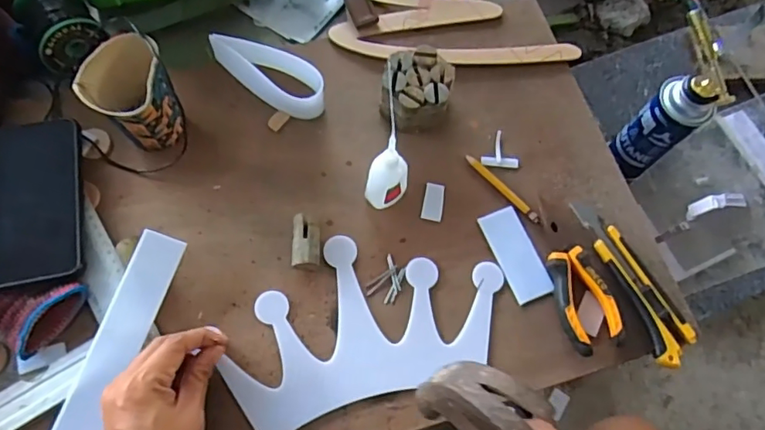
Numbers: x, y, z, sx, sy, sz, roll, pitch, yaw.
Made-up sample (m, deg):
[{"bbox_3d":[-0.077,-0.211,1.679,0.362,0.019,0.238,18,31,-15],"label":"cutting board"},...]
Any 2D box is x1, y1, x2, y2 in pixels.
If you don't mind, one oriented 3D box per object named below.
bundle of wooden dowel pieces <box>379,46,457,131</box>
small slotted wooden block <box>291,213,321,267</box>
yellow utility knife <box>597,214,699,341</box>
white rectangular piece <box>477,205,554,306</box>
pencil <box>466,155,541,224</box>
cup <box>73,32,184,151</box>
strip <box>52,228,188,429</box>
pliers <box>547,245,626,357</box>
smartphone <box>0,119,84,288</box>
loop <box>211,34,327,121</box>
[{"bbox_3d":[0.035,-0.128,0.555,0.070,0.050,0.076,5,69,0],"label":"bundle of wooden dowel pieces"},{"bbox_3d":[-0.071,0.026,0.508,0.025,0.022,0.048,1,69,-2],"label":"small slotted wooden block"},{"bbox_3d":[0.249,0.059,0.508,0.020,0.013,0.132,-22,71,-10],"label":"yellow utility knife"},{"bbox_3d":[0.132,0.037,0.525,0.040,0.007,0.092,-20,71,-10],"label":"white rectangular piece"},{"bbox_3d":[0.122,-0.027,0.542,0.009,0.006,0.096,-41,76,-16],"label":"pencil"},{"bbox_3d":[-0.228,-0.107,0.510,0.071,0.092,0.074,1,69,-2],"label":"cup"},{"bbox_3d":[-0.226,0.115,0.450,0.039,0.007,0.206,20,77,-4],"label":"strip"},{"bbox_3d":[0.187,0.078,0.500,0.049,0.018,0.095,-14,70,-8],"label":"pliers"},{"bbox_3d":[-0.322,-0.014,0.495,0.082,0.012,0.157,-12,71,-4],"label":"smartphone"},{"bbox_3d":[-0.121,-0.146,0.567,0.131,0.043,0.046,28,70,8],"label":"loop"}]

